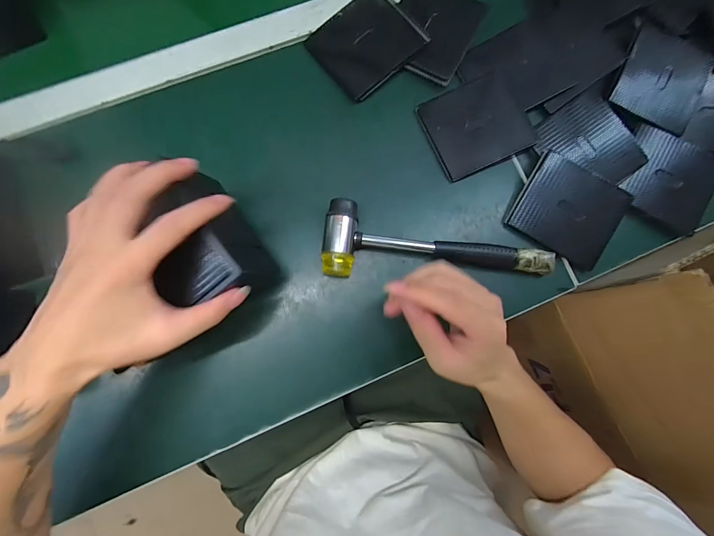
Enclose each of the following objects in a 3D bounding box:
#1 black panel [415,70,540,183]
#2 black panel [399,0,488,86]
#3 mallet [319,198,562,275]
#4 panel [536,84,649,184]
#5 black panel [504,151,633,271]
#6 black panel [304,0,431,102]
[{"bbox_3d":[0.139,-0.168,0.390,0.109,0.011,0.100,-24,86,-6],"label":"black panel"},{"bbox_3d":[0.093,-0.287,0.399,0.094,0.006,0.121,25,83,0],"label":"black panel"},{"bbox_3d":[0.088,-0.028,0.365,0.248,0.032,0.078,2,84,-3],"label":"mallet"},{"bbox_3d":[0.269,-0.142,0.386,0.096,0.012,0.107,-36,87,-6],"label":"panel"},{"bbox_3d":[0.242,-0.066,0.385,0.110,0.009,0.097,33,96,8],"label":"black panel"},{"bbox_3d":[0.009,-0.267,0.395,0.112,0.010,0.101,-41,88,-7],"label":"black panel"}]

